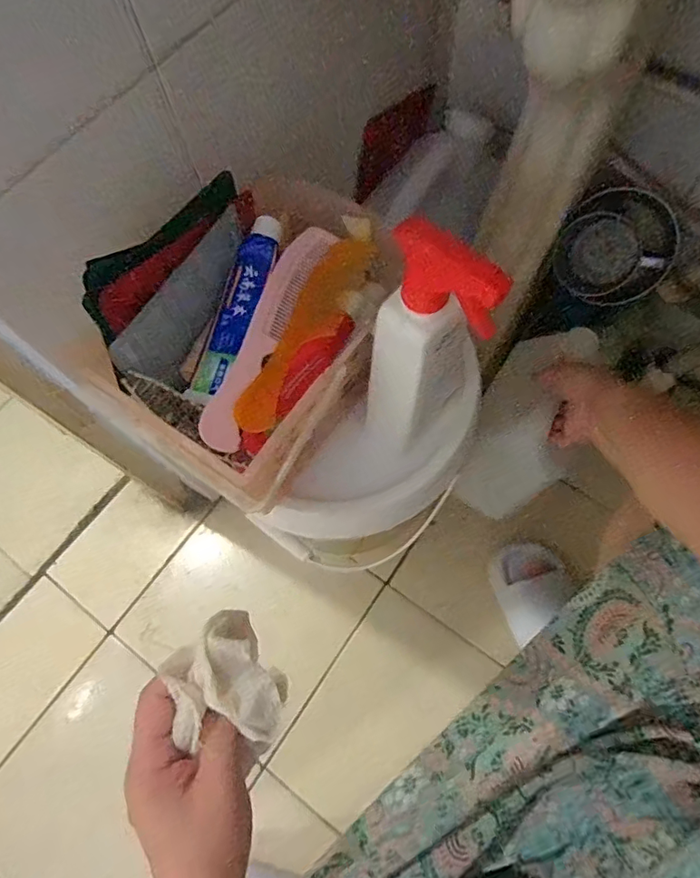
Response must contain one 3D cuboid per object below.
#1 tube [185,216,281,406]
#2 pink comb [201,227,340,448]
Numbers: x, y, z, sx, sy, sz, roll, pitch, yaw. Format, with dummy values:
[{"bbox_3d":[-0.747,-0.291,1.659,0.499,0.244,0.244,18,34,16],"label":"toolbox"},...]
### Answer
[{"bbox_3d":[-0.094,-0.111,0.422,0.025,0.031,0.170,18,71,9],"label":"tube"},{"bbox_3d":[-0.067,-0.089,0.414,0.036,0.006,0.210,21,74,8],"label":"pink comb"}]

